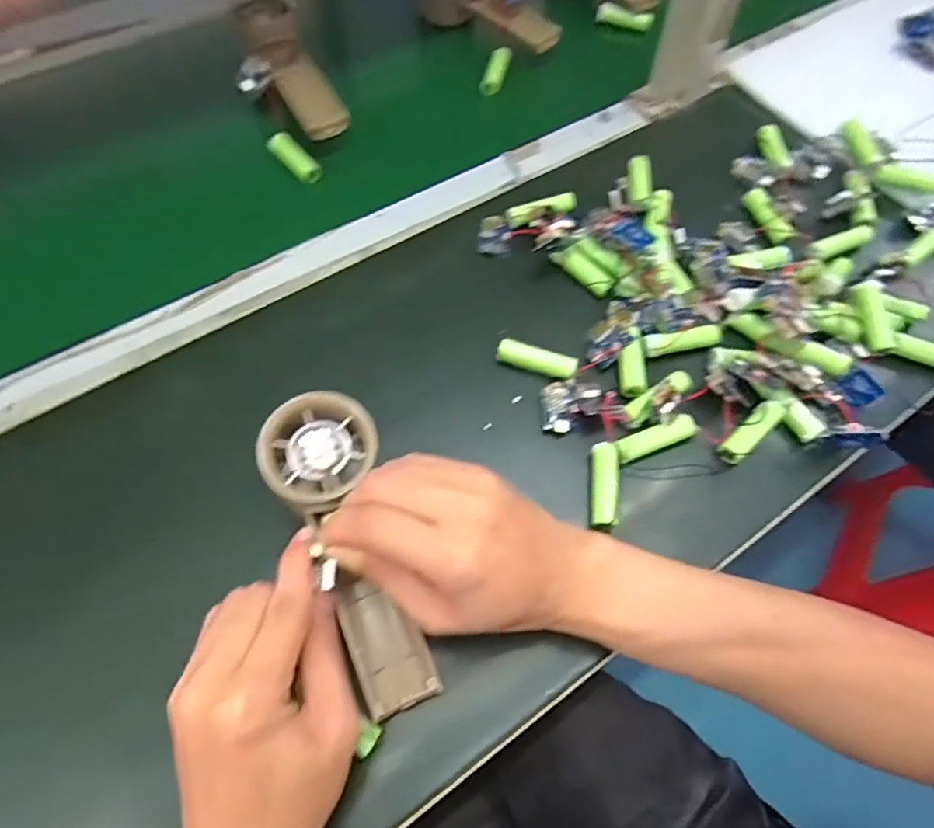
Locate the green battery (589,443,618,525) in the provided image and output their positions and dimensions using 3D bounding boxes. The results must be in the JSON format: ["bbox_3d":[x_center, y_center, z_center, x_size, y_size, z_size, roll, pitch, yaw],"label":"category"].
[{"bbox_3d":[0.081,0.042,0.342,0.015,0.016,0.050,5,64,0],"label":"green battery"}]

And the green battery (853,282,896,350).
[{"bbox_3d":[0.268,-0.065,0.383,0.013,0.014,0.050,-2,64,-3],"label":"green battery"}]

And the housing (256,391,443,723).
[{"bbox_3d":[-0.058,0.067,0.294,0.055,0.022,0.158,-19,84,-12],"label":"housing"}]

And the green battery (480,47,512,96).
[{"bbox_3d":[0.027,-0.312,0.529,0.019,0.014,0.053,13,64,4],"label":"green battery"}]

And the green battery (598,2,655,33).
[{"bbox_3d":[0.155,-0.389,0.571,0.056,0.014,0.016,20,65,7],"label":"green battery"}]

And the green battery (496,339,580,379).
[{"bbox_3d":[0.045,-0.034,0.378,0.052,0.015,0.015,17,64,6],"label":"green battery"}]

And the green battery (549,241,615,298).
[{"bbox_3d":[0.082,-0.101,0.414,0.017,0.018,0.049,-36,70,-18],"label":"green battery"}]

